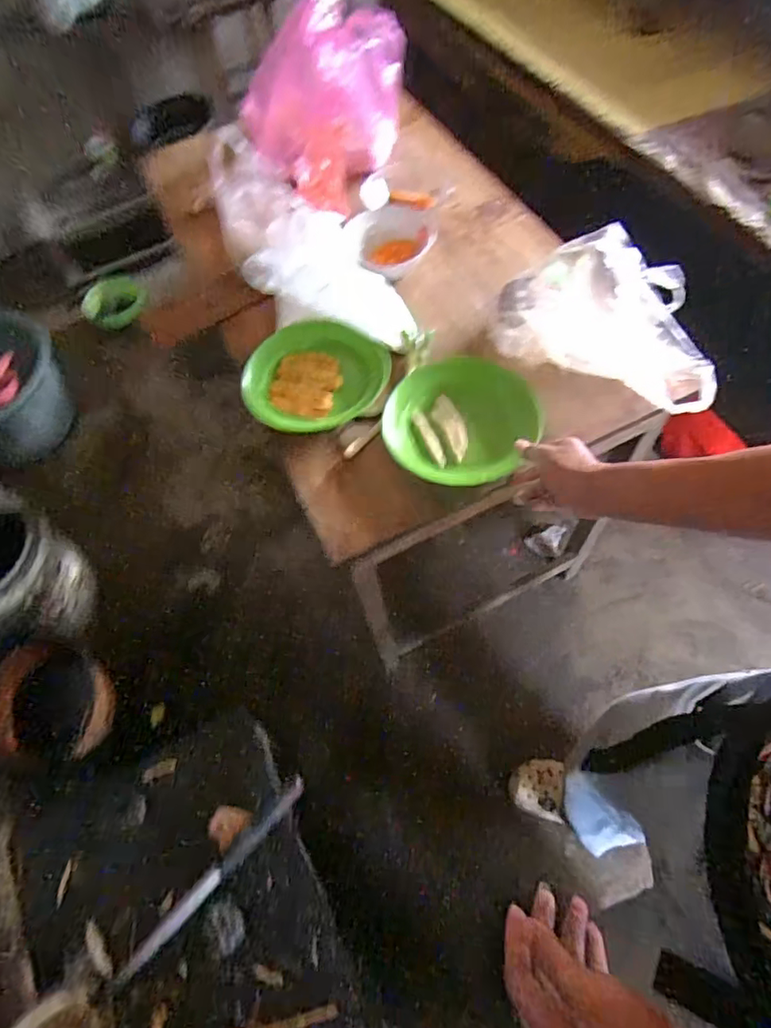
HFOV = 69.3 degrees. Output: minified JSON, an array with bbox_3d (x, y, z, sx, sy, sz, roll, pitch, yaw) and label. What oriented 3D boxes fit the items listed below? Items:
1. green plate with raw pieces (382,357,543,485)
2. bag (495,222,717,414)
[{"bbox_3d":[0.114,-0.123,0.792,0.223,0.058,0.211,-2,59,3],"label":"green plate with raw pieces"},{"bbox_3d":[0.319,-0.278,0.811,0.305,0.120,0.233,19,62,15],"label":"bag"}]

